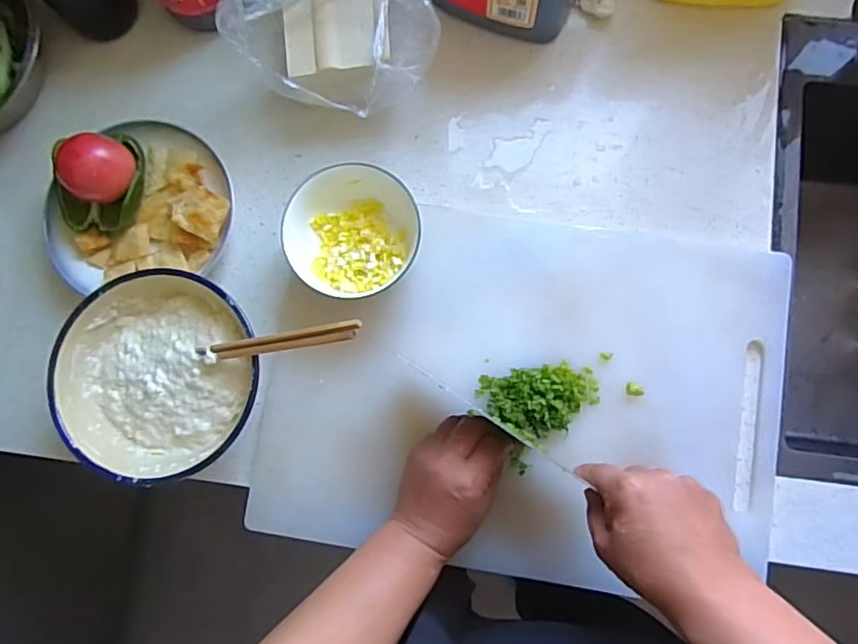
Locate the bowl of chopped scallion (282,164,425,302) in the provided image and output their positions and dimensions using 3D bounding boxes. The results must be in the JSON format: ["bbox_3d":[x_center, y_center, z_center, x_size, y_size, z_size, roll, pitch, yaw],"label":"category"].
[{"bbox_3d":[-0.066,-0.078,0.521,0.113,0.071,0.114,0,83,3],"label":"bowl of chopped scallion"}]

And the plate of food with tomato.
[{"bbox_3d":[-0.273,-0.110,0.531,0.177,0.078,0.155,-10,79,0],"label":"plate of food with tomato"}]

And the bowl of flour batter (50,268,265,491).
[{"bbox_3d":[-0.229,0.047,0.504,0.166,0.066,0.170,0,83,3],"label":"bowl of flour batter"}]

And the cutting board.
[{"bbox_3d":[0.086,0.060,0.527,0.462,0.022,0.320,8,82,2],"label":"cutting board"}]

